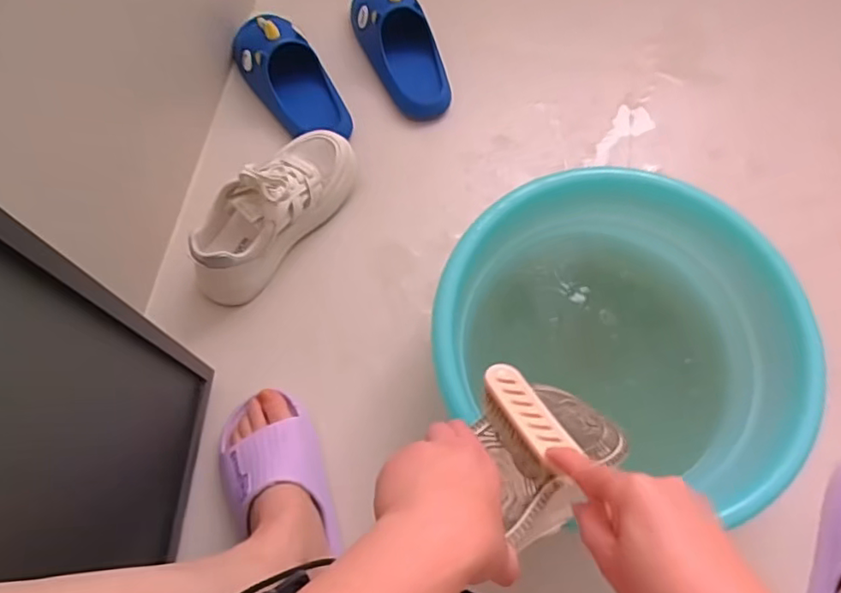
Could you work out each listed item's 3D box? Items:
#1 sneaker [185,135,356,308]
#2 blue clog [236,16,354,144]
[{"bbox_3d":[-0.174,-0.108,0.698,0.087,0.114,0.251,36,74,11],"label":"sneaker"},{"bbox_3d":[-0.174,-0.300,0.796,0.102,0.075,0.211,-33,75,-12],"label":"blue clog"}]

